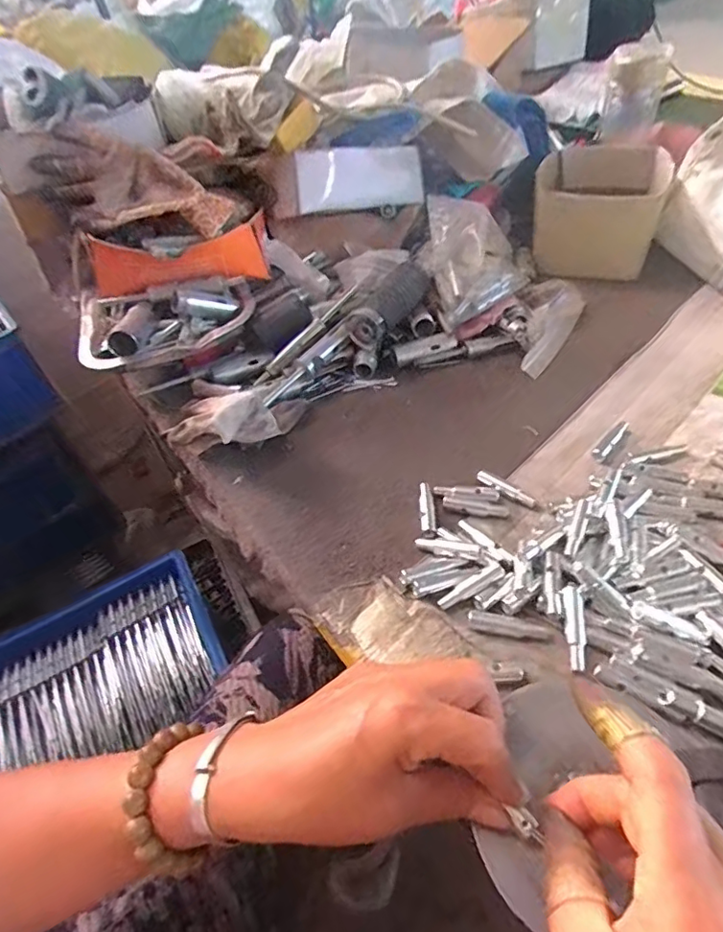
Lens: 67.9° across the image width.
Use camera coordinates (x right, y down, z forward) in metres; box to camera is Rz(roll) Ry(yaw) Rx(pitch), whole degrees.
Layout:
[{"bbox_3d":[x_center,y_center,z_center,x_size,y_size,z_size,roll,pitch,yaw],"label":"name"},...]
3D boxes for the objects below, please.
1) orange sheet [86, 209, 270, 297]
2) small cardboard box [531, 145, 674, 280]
[{"bbox_3d":[-0.195,-0.225,0.582,0.189,0.057,0.073,-13,46,-4],"label":"orange sheet"},{"bbox_3d":[0.291,-0.313,0.669,0.148,0.099,0.156,10,48,16],"label":"small cardboard box"}]

